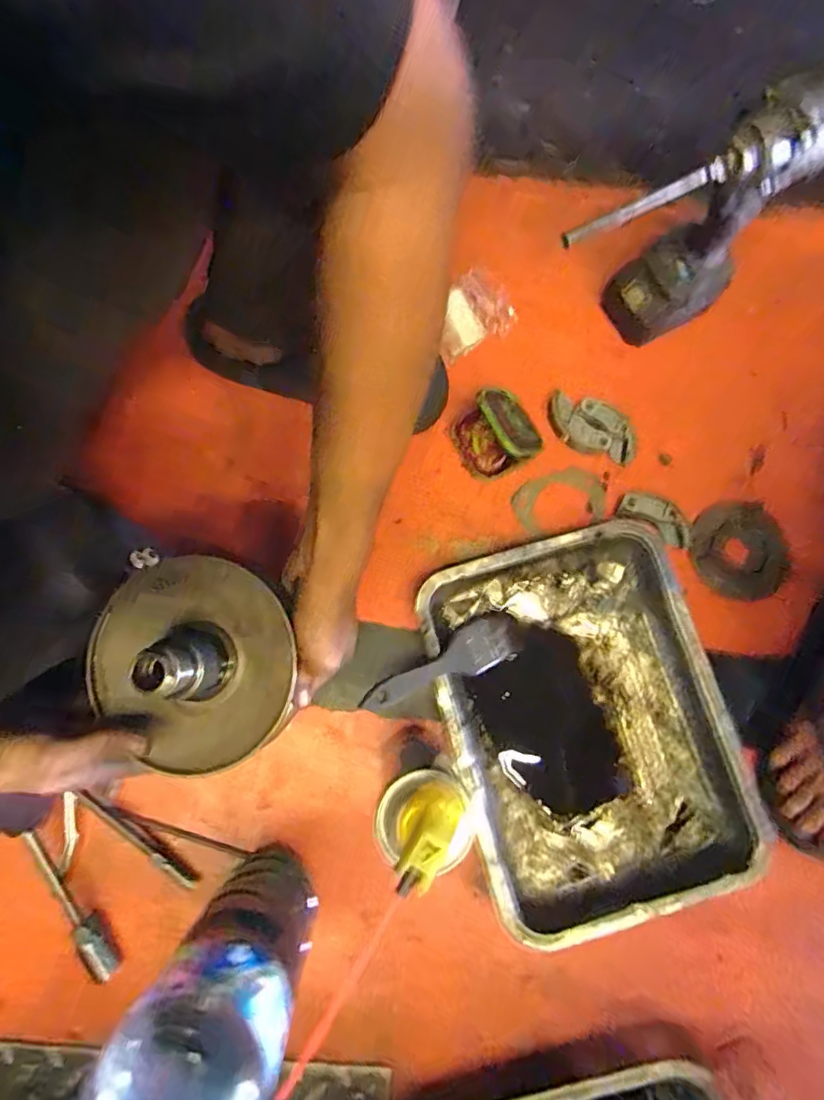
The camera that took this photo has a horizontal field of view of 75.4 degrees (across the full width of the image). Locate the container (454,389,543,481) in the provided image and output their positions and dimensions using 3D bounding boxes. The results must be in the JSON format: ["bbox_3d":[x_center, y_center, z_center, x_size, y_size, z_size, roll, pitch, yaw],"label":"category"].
[{"bbox_3d":[0.093,-0.125,0.564,0.077,0.080,0.080,1,79,-3],"label":"container"}]

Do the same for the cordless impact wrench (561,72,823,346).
[{"bbox_3d":[0.248,-0.287,0.513,0.235,0.246,0.084,-31,82,-8],"label":"cordless impact wrench"}]

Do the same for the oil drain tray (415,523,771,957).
[{"bbox_3d":[0.165,0.165,0.520,0.262,0.043,0.350,-13,80,-5],"label":"oil drain tray"}]

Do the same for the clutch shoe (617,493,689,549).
[{"bbox_3d":[0.264,-0.034,0.576,0.081,0.017,0.036,29,79,3],"label":"clutch shoe"}]

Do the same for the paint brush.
[{"bbox_3d":[0.035,0.106,0.507,0.180,0.021,0.044,-20,78,-29],"label":"paint brush"}]

